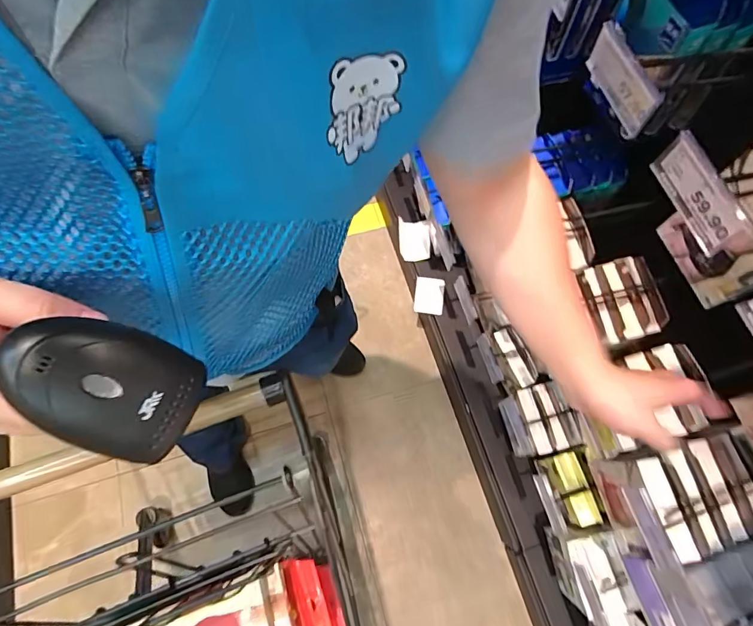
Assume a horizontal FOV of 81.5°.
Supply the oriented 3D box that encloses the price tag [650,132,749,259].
[{"bbox_3d":[0.279,-0.105,0.382,0.008,0.046,0.101,-15,71,-8],"label":"price tag"}]

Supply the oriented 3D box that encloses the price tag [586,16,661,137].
[{"bbox_3d":[0.236,-0.227,0.425,0.007,0.058,0.103,-17,72,-3],"label":"price tag"}]

